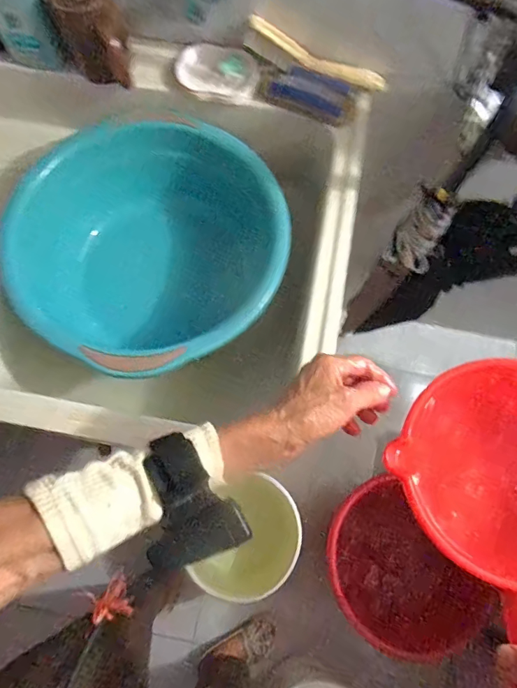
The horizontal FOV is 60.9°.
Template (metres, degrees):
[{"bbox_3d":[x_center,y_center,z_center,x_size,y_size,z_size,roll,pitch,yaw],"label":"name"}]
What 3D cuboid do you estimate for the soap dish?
[{"bbox_3d":[-0.057,-0.400,0.642,0.117,0.024,0.082,11,72,3],"label":"soap dish"}]

